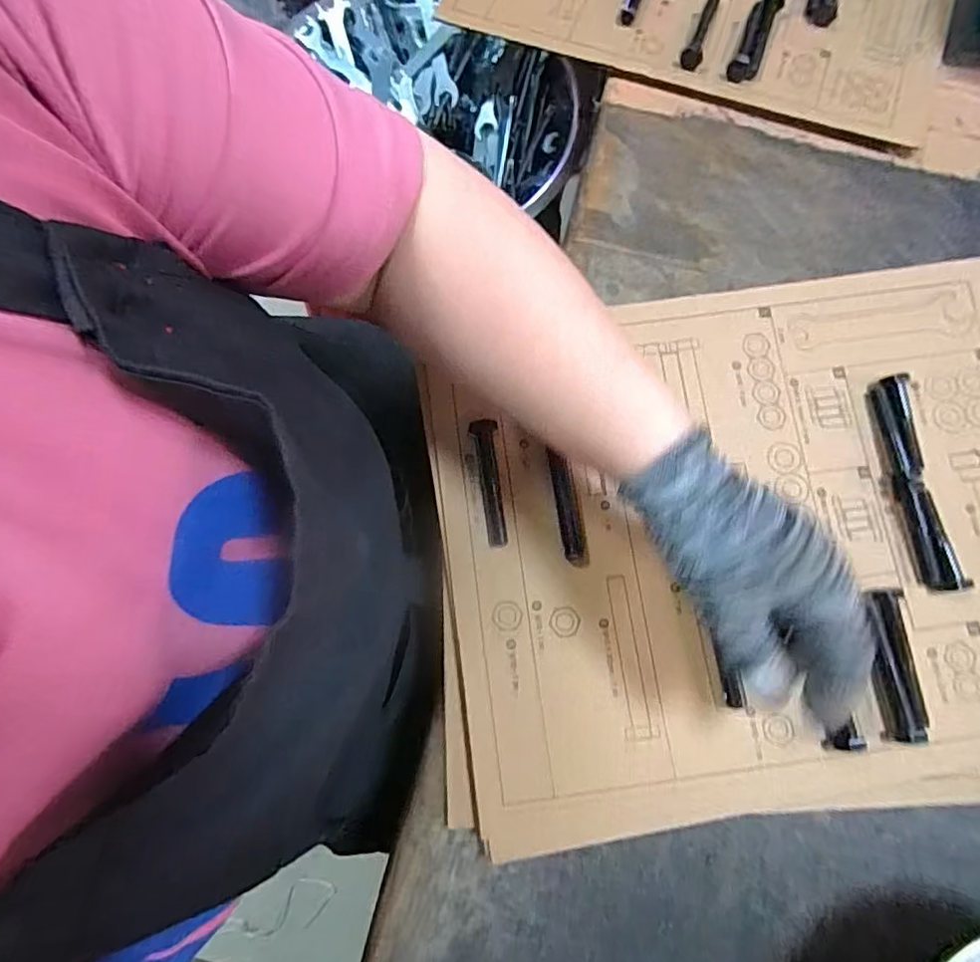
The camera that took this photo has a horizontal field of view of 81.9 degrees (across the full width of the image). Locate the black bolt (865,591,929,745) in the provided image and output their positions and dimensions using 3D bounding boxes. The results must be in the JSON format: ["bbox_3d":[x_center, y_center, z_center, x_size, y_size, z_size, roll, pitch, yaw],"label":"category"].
[{"bbox_3d":[0.227,0.103,0.316,0.018,0.015,0.080,-4,78,-1],"label":"black bolt"}]

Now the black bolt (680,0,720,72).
[{"bbox_3d":[0.160,-0.344,0.426,0.015,0.013,0.082,18,78,4],"label":"black bolt"}]

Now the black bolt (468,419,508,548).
[{"bbox_3d":[-0.001,0.001,0.341,0.016,0.015,0.075,-5,78,-1],"label":"black bolt"}]

